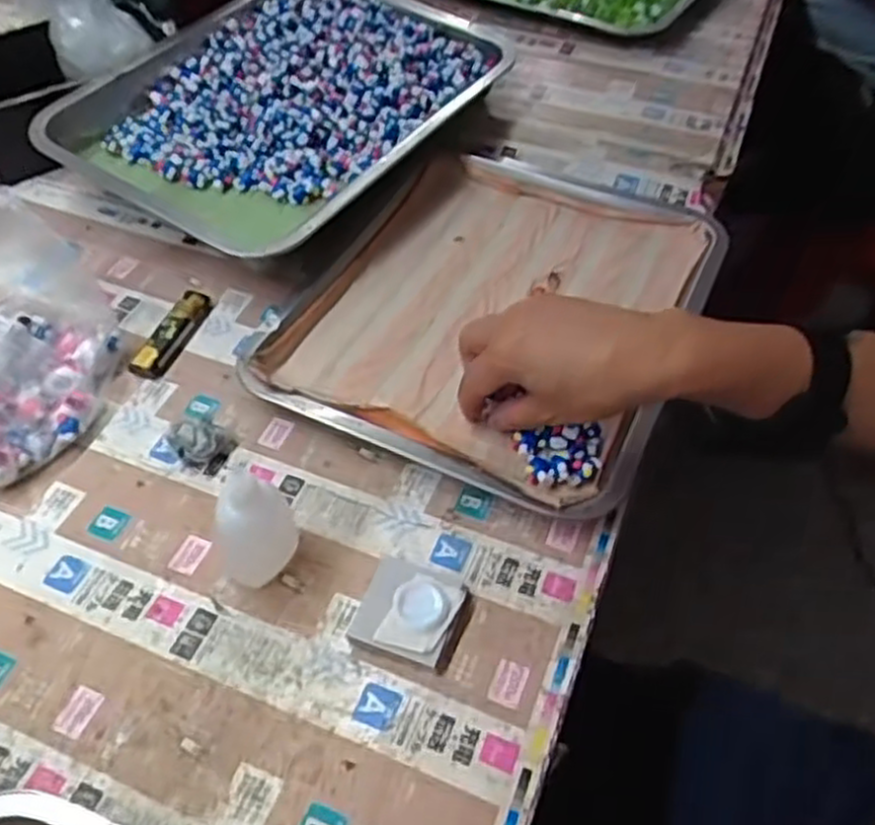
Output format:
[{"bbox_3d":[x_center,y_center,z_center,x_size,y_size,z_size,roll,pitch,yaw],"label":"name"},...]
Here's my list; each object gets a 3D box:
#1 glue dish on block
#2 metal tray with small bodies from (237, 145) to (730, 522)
[{"bbox_3d":[-0.014,0.104,0.415,0.052,0.012,0.050,17,52,13],"label":"glue dish on block"},{"bbox_3d":[0.049,-0.079,0.571,0.269,0.030,0.317,21,53,16],"label":"metal tray with small bodies"}]

